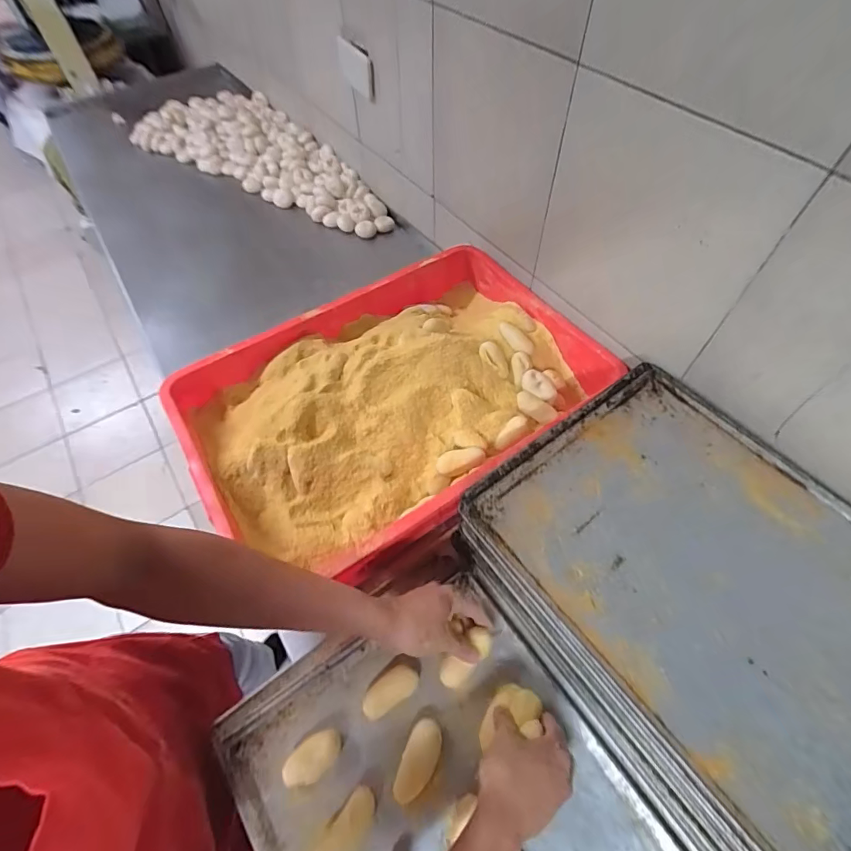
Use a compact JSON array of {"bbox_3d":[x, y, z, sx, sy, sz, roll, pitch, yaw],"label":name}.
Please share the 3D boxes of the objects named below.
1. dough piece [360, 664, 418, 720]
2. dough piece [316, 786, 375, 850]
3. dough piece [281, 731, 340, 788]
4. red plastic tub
[{"bbox_3d":[-0.039,0.301,0.502,0.067,0.016,0.030,-32,61,-19],"label":"dough piece"},{"bbox_3d":[-0.079,0.403,0.439,0.032,0.014,0.077,28,61,19],"label":"dough piece"},{"bbox_3d":[-0.120,0.354,0.471,0.062,0.014,0.034,-31,61,-18],"label":"dough piece"},{"bbox_3d":[-0.048,-0.045,0.702,0.585,0.111,0.415,-30,60,-18],"label":"red plastic tub"}]

